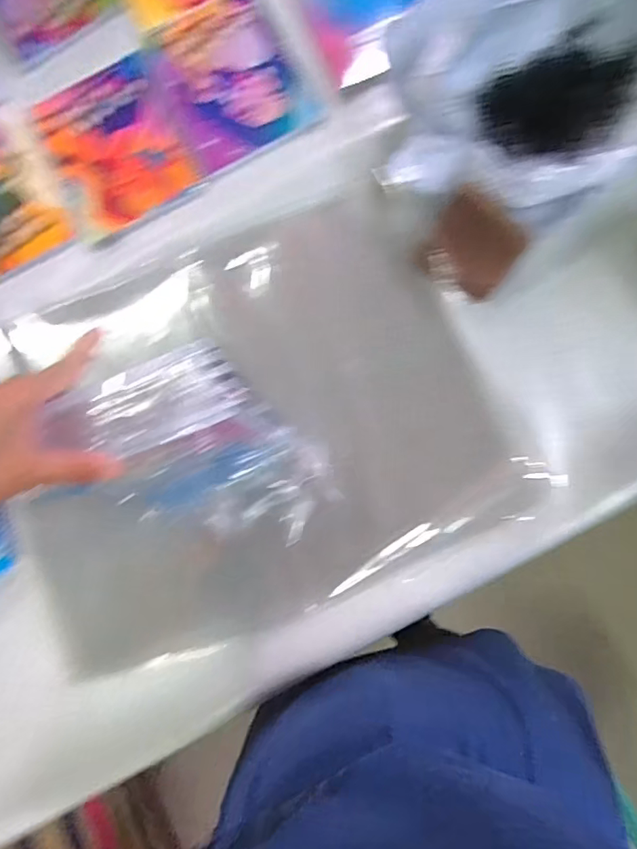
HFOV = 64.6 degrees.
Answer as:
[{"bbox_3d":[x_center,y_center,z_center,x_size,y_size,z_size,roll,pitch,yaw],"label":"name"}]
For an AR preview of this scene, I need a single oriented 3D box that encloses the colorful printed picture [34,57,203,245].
[{"bbox_3d":[-0.233,-0.322,0.581,0.143,0.015,0.185,-25,81,1],"label":"colorful printed picture"}]

